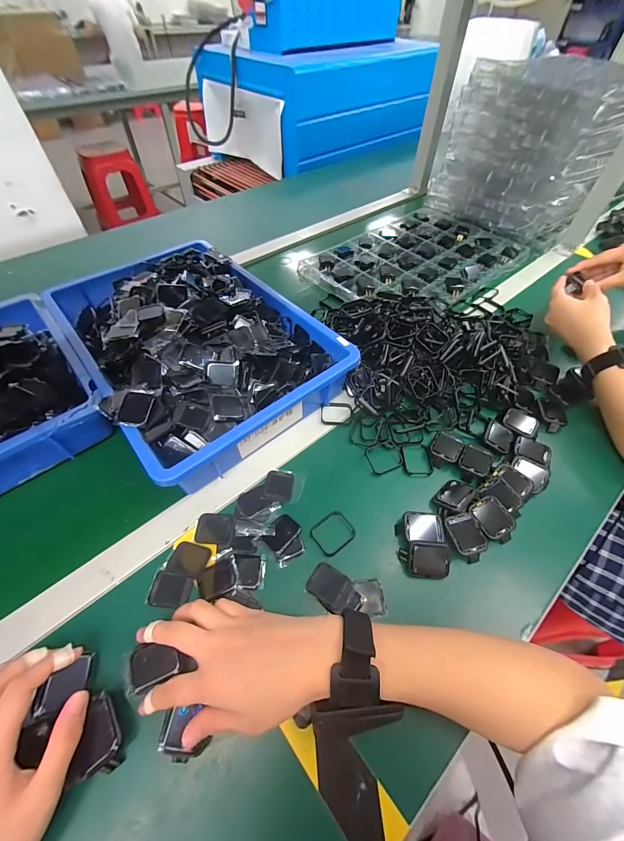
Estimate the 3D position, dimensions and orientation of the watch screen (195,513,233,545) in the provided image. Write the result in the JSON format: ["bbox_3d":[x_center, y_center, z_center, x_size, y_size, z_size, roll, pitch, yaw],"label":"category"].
[{"bbox_3d":[-0.109,0.121,0.358,0.041,0.004,0.033,3,55,1],"label":"watch screen"}]

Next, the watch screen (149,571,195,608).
[{"bbox_3d":[-0.142,0.172,0.324,0.041,0.005,0.030,4,55,2],"label":"watch screen"}]

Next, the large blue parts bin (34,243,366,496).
[{"bbox_3d":[-0.185,-0.130,0.476,0.283,0.096,0.418,-37,63,-23],"label":"large blue parts bin"}]

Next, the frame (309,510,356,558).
[{"bbox_3d":[0.024,0.124,0.356,0.045,0.004,0.039,-33,62,-21],"label":"frame"}]

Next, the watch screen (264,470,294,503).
[{"bbox_3d":[-0.039,0.078,0.385,0.033,0.004,0.039,4,55,2],"label":"watch screen"}]

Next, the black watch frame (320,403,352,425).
[{"bbox_3d":[0.035,-0.011,0.453,0.045,0.005,0.036,4,55,2],"label":"black watch frame"}]

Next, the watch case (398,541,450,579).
[{"bbox_3d":[0.120,0.145,0.334,0.052,0.015,0.037,6,85,2],"label":"watch case"}]

